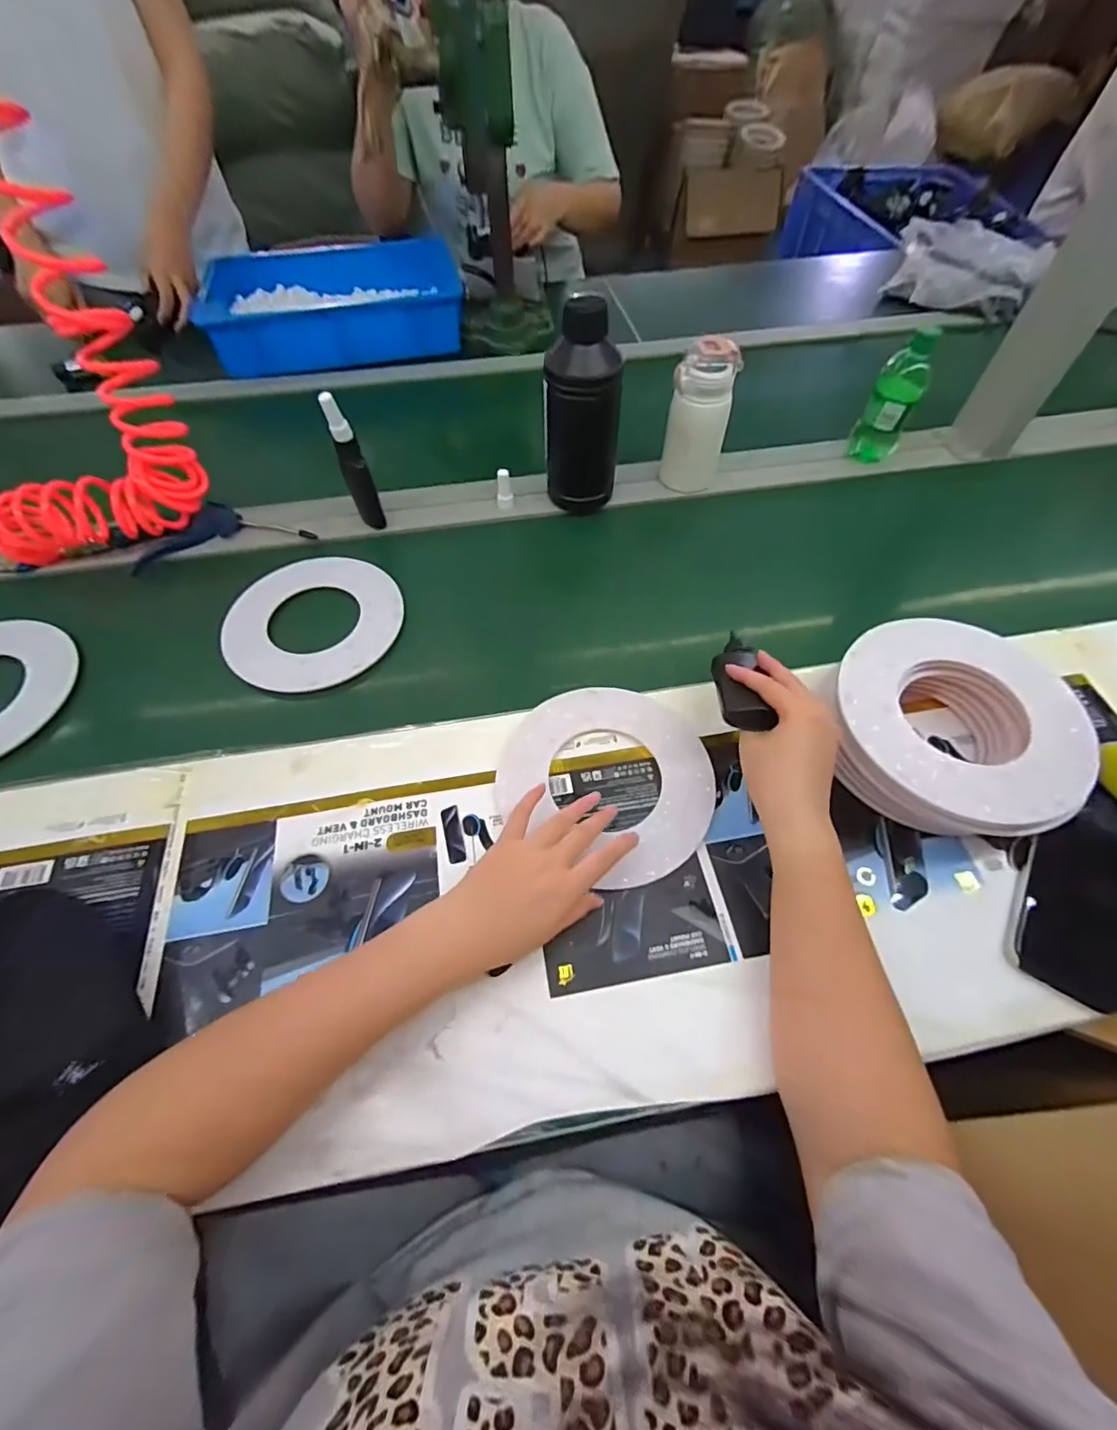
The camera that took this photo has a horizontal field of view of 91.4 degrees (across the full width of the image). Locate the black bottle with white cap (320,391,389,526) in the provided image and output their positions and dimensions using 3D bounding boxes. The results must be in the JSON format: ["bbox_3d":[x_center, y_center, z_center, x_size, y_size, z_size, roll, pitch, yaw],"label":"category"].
[{"bbox_3d":[-0.239,-0.285,0.642,0.028,0.170,0.029,-20,60,-11],"label":"black bottle with white cap"}]

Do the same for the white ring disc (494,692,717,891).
[{"bbox_3d":[0.044,0.054,0.501,0.193,0.012,0.185,0,62,0],"label":"white ring disc"}]

